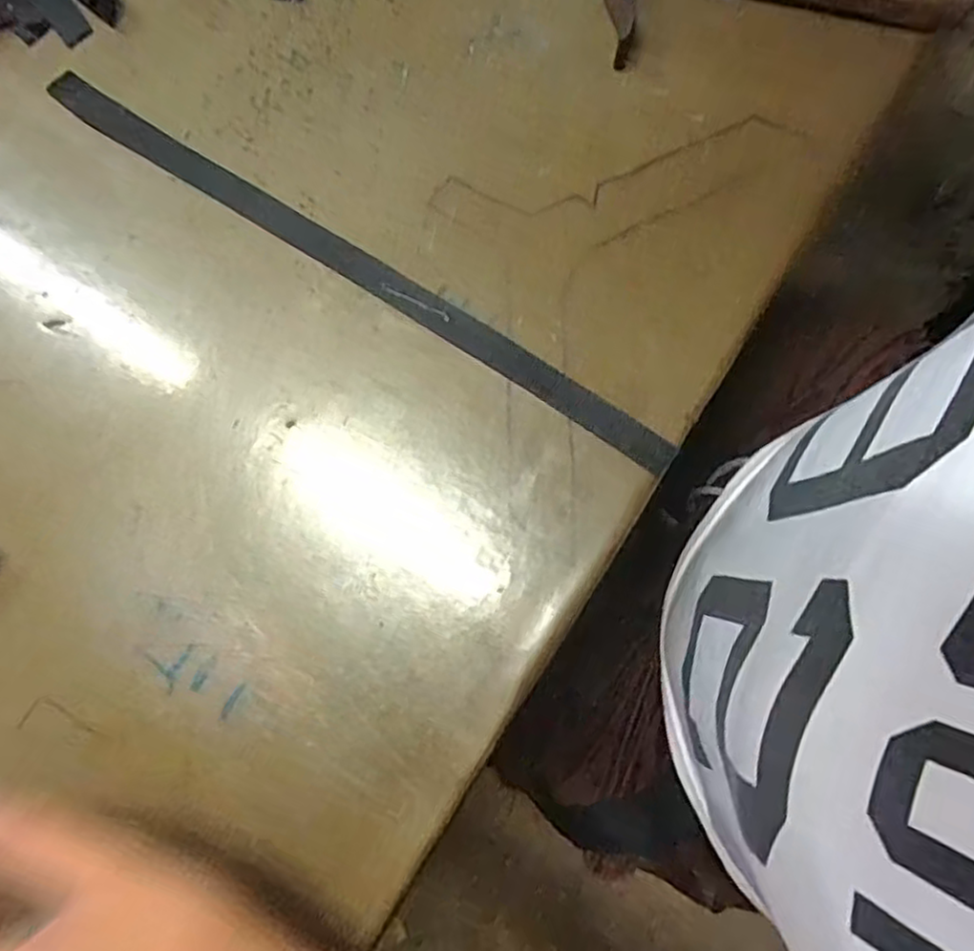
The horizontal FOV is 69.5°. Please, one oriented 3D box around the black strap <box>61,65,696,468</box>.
[{"bbox_3d":[-0.070,-0.106,0.345,0.365,0.004,0.016,33,80,7],"label":"black strap"}]

